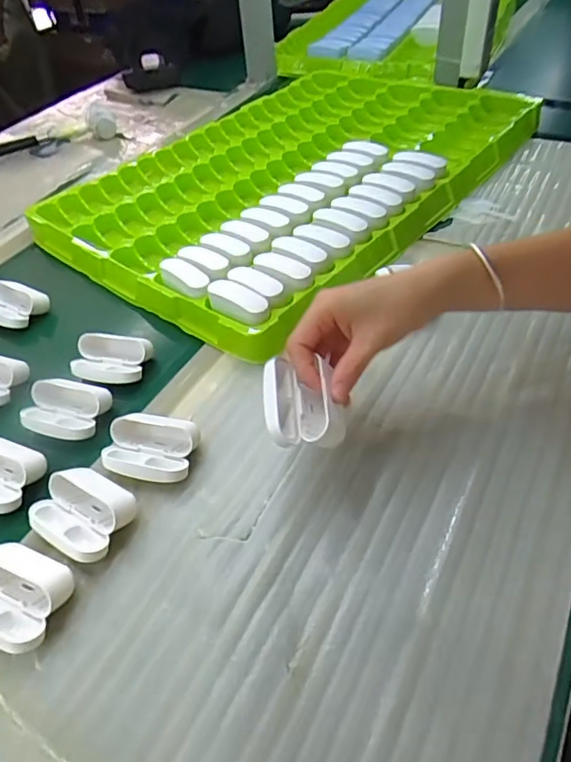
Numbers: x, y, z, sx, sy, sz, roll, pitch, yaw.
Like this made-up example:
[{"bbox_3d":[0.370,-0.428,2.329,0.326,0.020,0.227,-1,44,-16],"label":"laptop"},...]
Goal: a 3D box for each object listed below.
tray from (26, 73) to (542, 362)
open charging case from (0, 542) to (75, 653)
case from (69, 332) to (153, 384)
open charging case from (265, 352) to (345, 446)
[{"bbox_3d":[0.017,-0.288,0.700,0.432,0.058,0.613,29,55,29],"label":"tray"},{"bbox_3d":[-0.167,0.132,0.325,0.064,0.024,0.055,19,51,23],"label":"open charging case"},{"bbox_3d":[-0.158,-0.020,0.474,0.066,0.028,0.042,4,47,10],"label":"case"},{"bbox_3d":[0.012,0.014,0.351,0.051,0.025,0.063,-3,45,0],"label":"open charging case"}]

